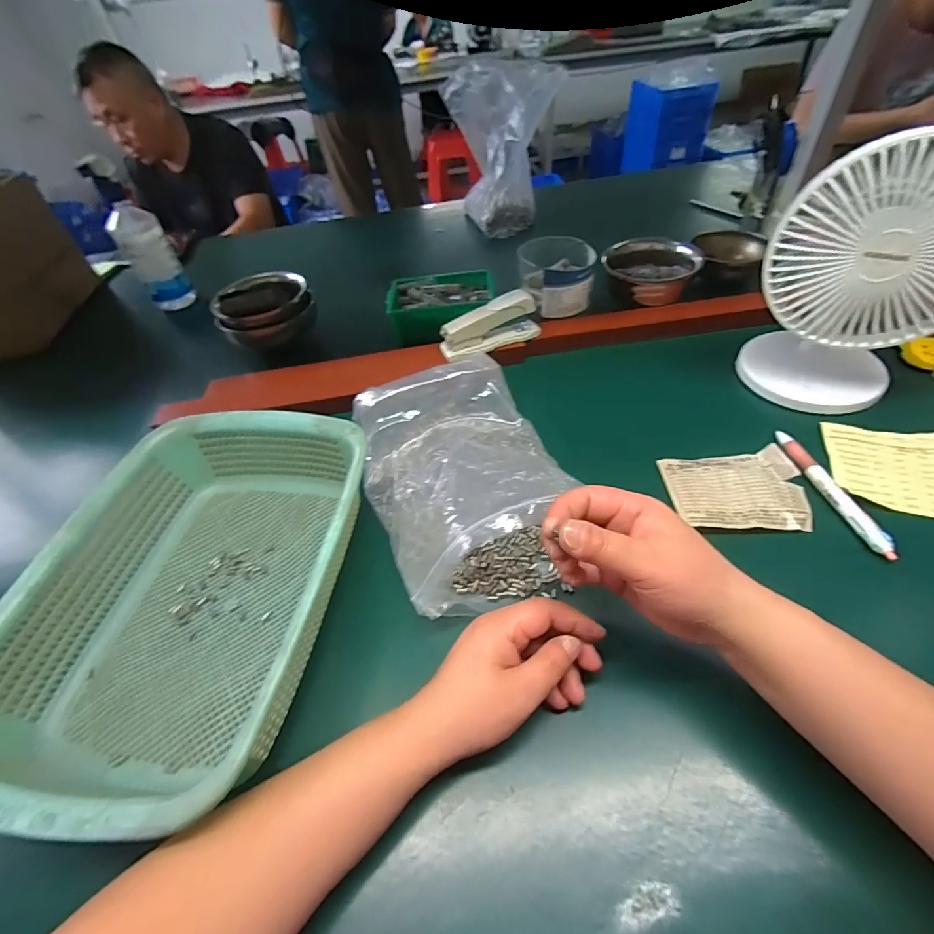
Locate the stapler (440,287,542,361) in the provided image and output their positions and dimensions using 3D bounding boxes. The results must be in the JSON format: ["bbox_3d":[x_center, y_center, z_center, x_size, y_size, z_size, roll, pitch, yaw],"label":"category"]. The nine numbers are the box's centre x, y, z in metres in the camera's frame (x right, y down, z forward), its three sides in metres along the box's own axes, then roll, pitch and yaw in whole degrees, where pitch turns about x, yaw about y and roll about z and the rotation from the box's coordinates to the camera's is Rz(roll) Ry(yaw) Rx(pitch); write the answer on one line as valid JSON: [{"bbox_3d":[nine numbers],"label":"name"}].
[{"bbox_3d":[0.029,-0.173,0.550,0.125,0.053,0.036,-21,48,-12],"label":"stapler"}]

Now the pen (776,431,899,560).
[{"bbox_3d":[0.315,0.018,0.391,0.016,0.015,0.141,-8,47,-1],"label":"pen"}]

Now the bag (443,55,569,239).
[{"bbox_3d":[0.068,-0.583,0.827,0.161,0.223,0.181,-15,47,-7],"label":"bag"}]

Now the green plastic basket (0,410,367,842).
[{"bbox_3d":[-0.203,0.091,0.346,0.222,0.084,0.293,3,48,10],"label":"green plastic basket"}]

